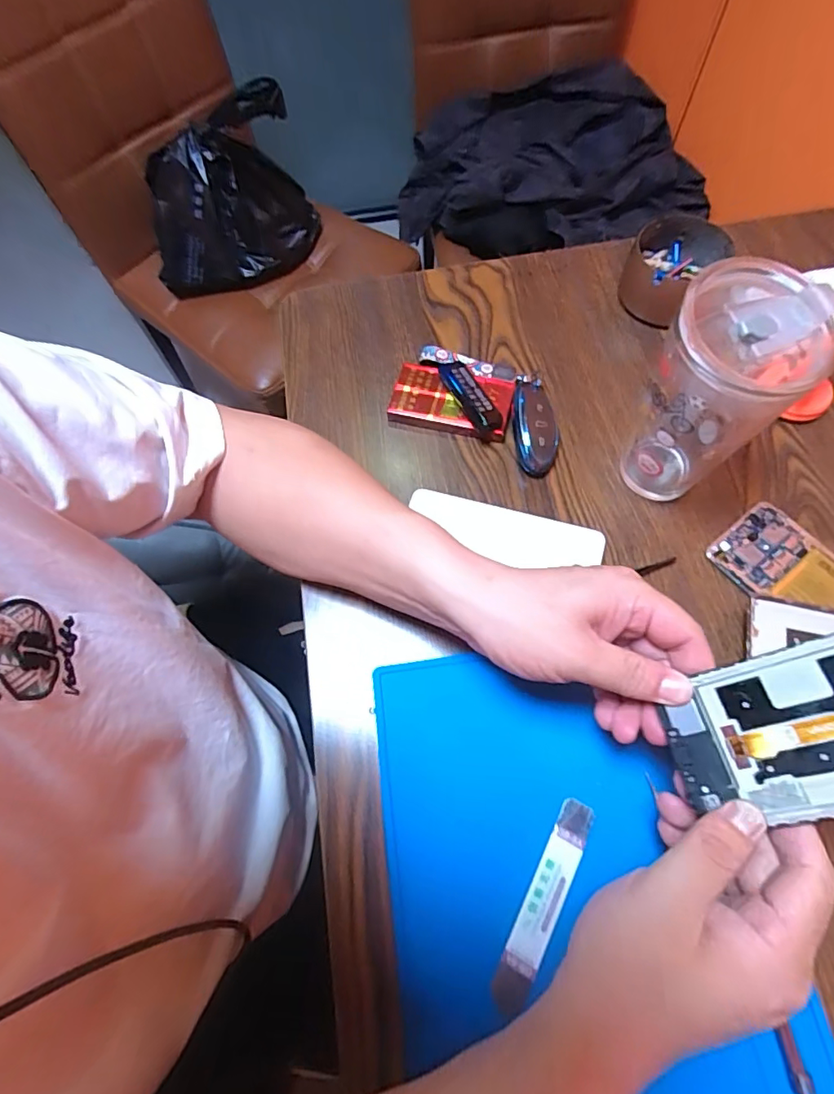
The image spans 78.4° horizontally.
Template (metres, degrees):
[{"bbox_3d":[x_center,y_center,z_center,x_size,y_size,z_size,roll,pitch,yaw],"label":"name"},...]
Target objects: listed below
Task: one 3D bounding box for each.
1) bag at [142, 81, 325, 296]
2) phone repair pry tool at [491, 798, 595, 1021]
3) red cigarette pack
[{"bbox_3d":[-0.340,-0.619,0.875,0.296,0.241,0.219,-16,67,-4],"label":"bag"},{"bbox_3d":[0.077,0.209,0.302,0.021,0.005,0.114,27,71,13],"label":"phone repair pry tool"},{"bbox_3d":[0.030,-0.126,0.443,0.101,0.017,0.059,13,68,8],"label":"red cigarette pack"}]

